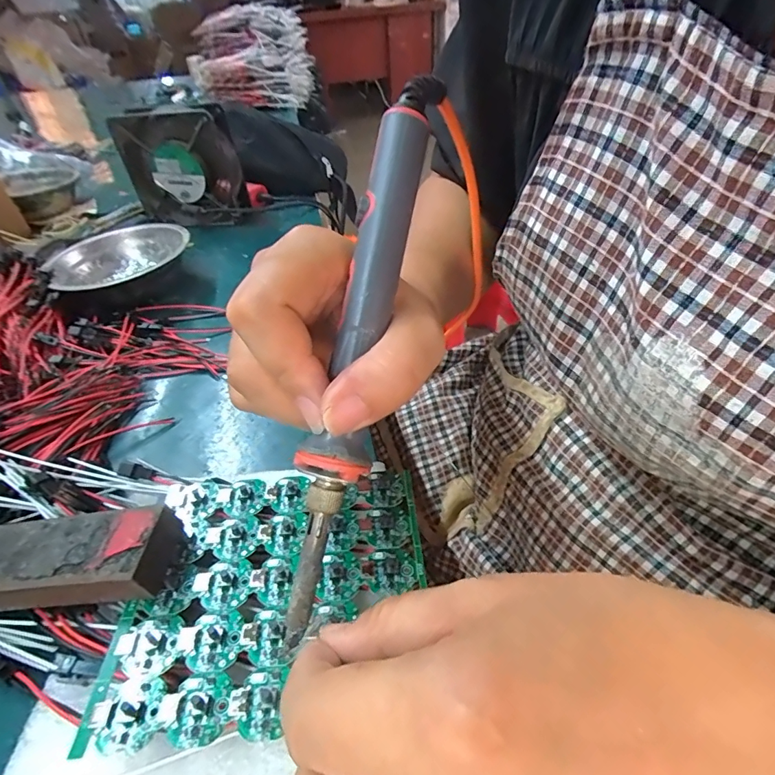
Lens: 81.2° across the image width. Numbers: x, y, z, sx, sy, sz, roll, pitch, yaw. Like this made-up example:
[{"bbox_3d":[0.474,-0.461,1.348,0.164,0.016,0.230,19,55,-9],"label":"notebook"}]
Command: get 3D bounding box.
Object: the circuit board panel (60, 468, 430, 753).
[{"bbox_3d":[-0.045,0.079,0.187,0.117,0.004,0.106,-4,40,-3],"label":"circuit board panel"}]

